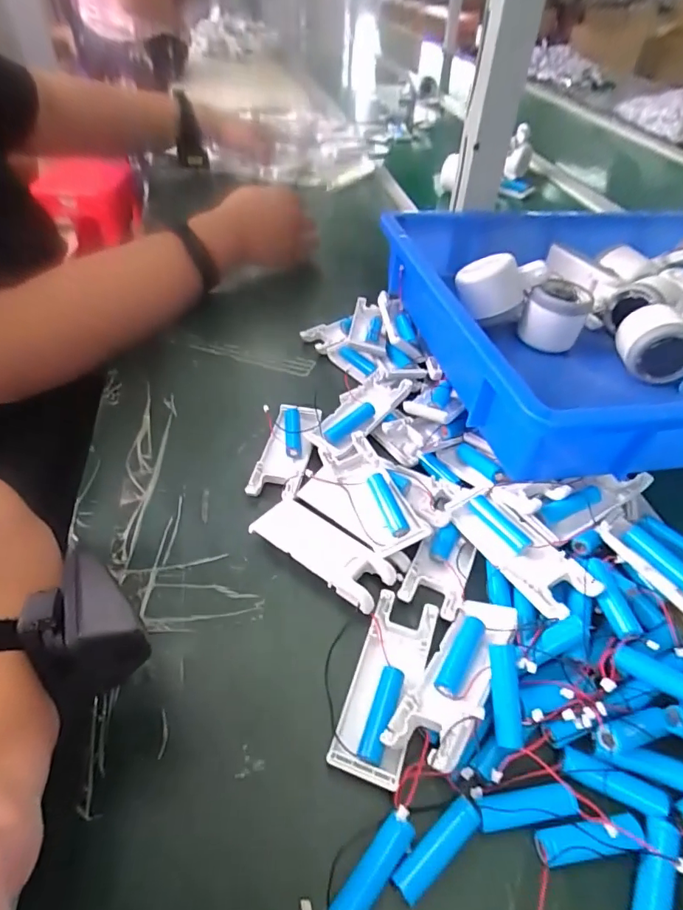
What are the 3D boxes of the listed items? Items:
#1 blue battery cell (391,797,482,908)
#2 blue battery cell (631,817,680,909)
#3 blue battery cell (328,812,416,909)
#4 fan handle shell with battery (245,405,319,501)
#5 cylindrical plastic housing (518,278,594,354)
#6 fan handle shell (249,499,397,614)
[{"bbox_3d":[0.046,0.192,0.233,0.051,0.012,0.015,-29,54,-25],"label":"blue battery cell"},{"bbox_3d":[0.147,0.201,0.226,0.016,0.014,0.051,24,51,20],"label":"blue battery cell"},{"bbox_3d":[0.015,0.198,0.226,0.015,0.017,0.049,34,55,26],"label":"blue battery cell"},{"bbox_3d":[-0.045,-0.003,0.409,0.040,0.016,0.102,10,48,8],"label":"fan handle shell with battery"},{"bbox_3d":[0.213,-0.139,0.479,0.059,0.053,0.049,18,49,14],"label":"cylindrical plastic housing"},{"bbox_3d":[-0.012,0.067,0.338,0.101,0.018,0.040,29,53,23],"label":"fan handle shell"}]

